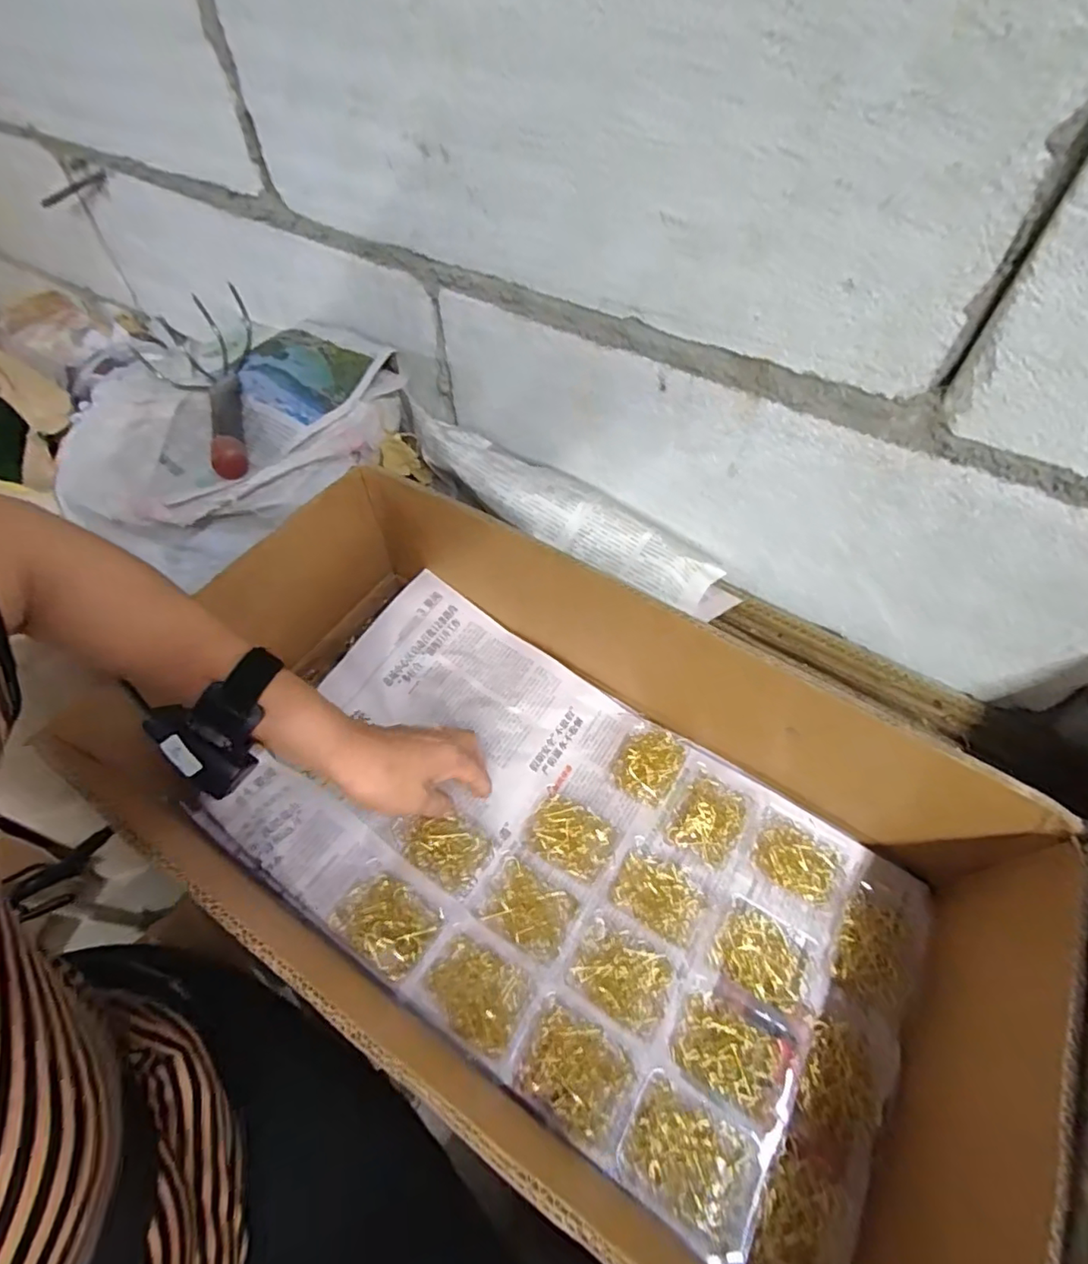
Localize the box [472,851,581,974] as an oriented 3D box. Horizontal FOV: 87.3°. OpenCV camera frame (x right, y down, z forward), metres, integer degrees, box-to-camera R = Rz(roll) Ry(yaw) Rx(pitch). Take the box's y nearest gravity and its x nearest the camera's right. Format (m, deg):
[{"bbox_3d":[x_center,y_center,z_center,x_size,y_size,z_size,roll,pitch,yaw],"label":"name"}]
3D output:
[{"bbox_3d":[-0.012,0.216,0.447,0.074,0.012,0.059,28,60,19],"label":"box"}]

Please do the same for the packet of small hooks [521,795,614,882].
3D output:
[{"bbox_3d":[0.023,0.169,0.476,0.074,0.008,0.055,23,59,16],"label":"packet of small hooks"}]

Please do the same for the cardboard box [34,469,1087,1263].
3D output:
[{"bbox_3d":[0.014,0.158,0.445,0.630,0.230,0.329,28,60,19],"label":"cardboard box"}]

